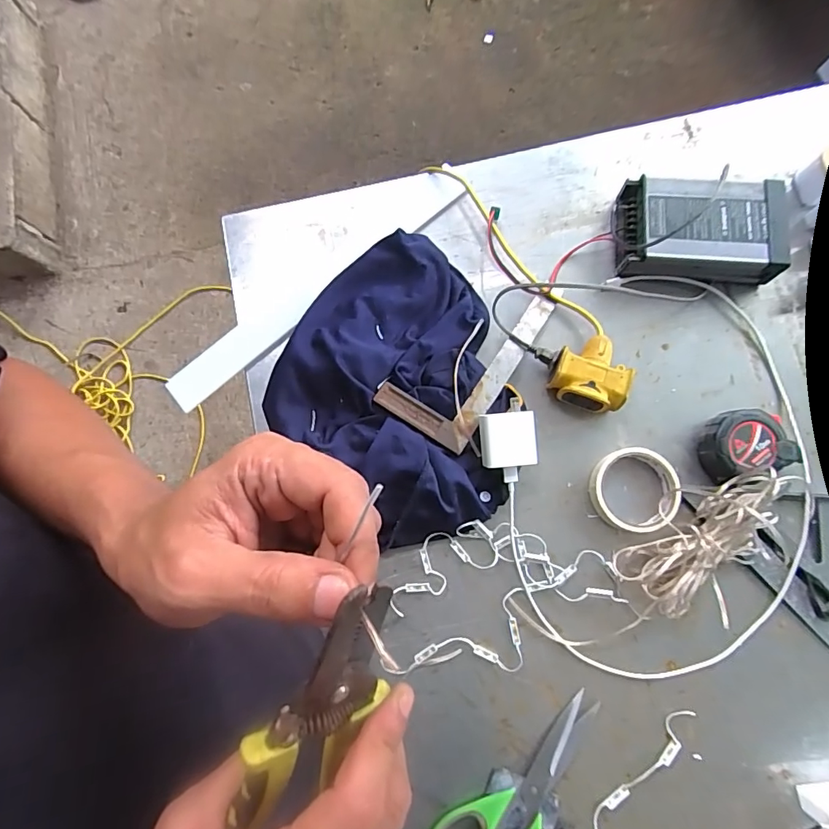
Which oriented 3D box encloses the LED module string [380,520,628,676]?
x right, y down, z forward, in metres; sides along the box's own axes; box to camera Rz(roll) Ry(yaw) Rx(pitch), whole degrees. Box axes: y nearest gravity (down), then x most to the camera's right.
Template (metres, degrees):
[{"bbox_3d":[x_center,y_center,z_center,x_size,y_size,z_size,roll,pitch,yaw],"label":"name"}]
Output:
[{"bbox_3d":[0.094,0.192,0.507,0.239,0.017,0.147,-2,78,0],"label":"LED module string"}]

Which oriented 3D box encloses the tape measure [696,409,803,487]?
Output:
[{"bbox_3d":[0.353,0.032,0.523,0.082,0.044,0.070,-16,79,-3],"label":"tape measure"}]

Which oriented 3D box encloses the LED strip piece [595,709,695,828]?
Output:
[{"bbox_3d":[0.211,0.412,0.459,0.074,0.016,0.255,17,79,4],"label":"LED strip piece"}]

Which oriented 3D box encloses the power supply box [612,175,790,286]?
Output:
[{"bbox_3d":[0.334,-0.215,0.566,0.180,0.058,0.114,6,78,2],"label":"power supply box"}]

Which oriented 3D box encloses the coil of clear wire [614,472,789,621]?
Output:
[{"bbox_3d":[0.302,0.136,0.496,0.180,0.049,0.086,-31,80,-6],"label":"coil of clear wire"}]

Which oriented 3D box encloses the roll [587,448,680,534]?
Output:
[{"bbox_3d":[0.238,0.083,0.522,0.085,0.031,0.088,0,78,0],"label":"roll"}]

